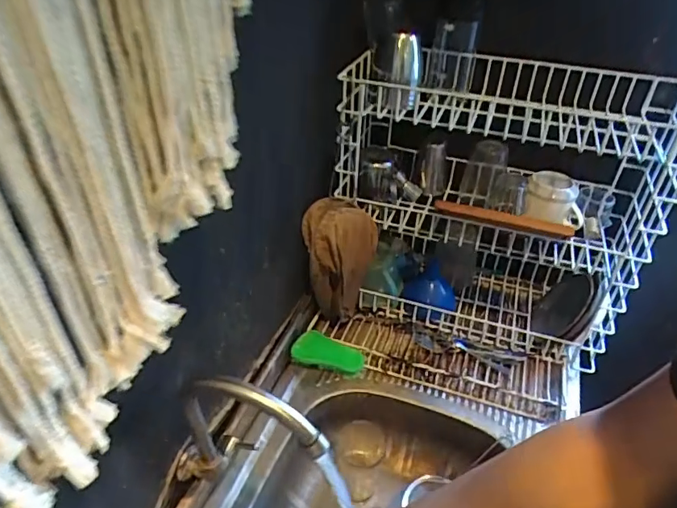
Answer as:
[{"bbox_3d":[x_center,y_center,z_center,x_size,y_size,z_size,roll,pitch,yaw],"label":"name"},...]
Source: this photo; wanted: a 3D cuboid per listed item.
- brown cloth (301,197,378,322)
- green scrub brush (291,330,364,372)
[{"bbox_3d":[-0.003,0.007,0.870,0.096,0.233,0.099,19,41,21],"label":"brown cloth"},{"bbox_3d":[-0.019,0.169,0.856,0.125,0.041,0.045,18,35,-16],"label":"green scrub brush"}]

